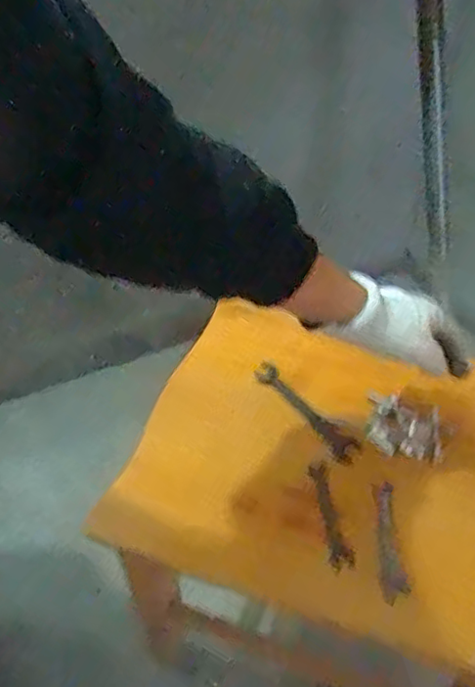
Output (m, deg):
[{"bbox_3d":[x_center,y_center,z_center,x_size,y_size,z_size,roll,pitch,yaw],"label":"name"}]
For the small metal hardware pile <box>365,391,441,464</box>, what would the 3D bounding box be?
[{"bbox_3d":[0.168,0.082,0.613,0.070,0.016,0.065,9,48,8],"label":"small metal hardware pile"}]

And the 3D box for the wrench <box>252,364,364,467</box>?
[{"bbox_3d":[0.068,0.070,0.631,0.027,0.006,0.139,-32,55,-26],"label":"wrench"}]

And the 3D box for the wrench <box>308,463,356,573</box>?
[{"bbox_3d":[0.085,0.156,0.560,0.021,0.004,0.099,-6,47,-6],"label":"wrench"}]

